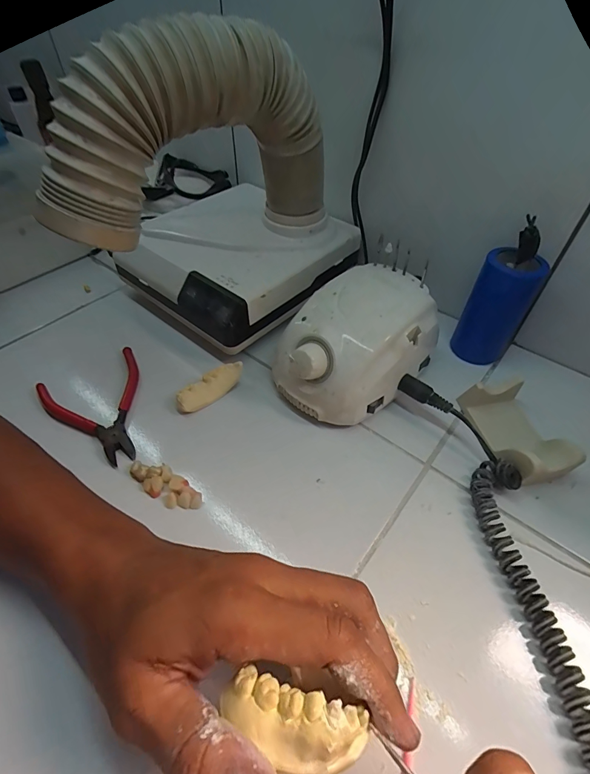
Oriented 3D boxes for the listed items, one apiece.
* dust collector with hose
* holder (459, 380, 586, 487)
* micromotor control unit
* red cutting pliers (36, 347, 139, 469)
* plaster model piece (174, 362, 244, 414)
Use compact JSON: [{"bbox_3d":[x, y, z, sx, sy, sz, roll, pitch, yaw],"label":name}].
[{"bbox_3d":[-0.079,-0.181,0.333,0.274,0.202,0.184,-32,57,-26],"label":"dust collector with hose"},{"bbox_3d":[0.179,0.035,0.303,0.053,0.031,0.088,-2,49,-4],"label":"holder"},{"bbox_3d":[0.054,-0.035,0.328,0.095,0.081,0.131,36,57,26],"label":"micromotor control unit"},{"bbox_3d":[-0.162,0.019,0.319,0.083,0.013,0.109,-28,55,-23],"label":"red cutting pliers"},{"bbox_3d":[-0.076,0.001,0.336,0.064,0.022,0.016,-35,58,-28],"label":"plaster model piece"}]

